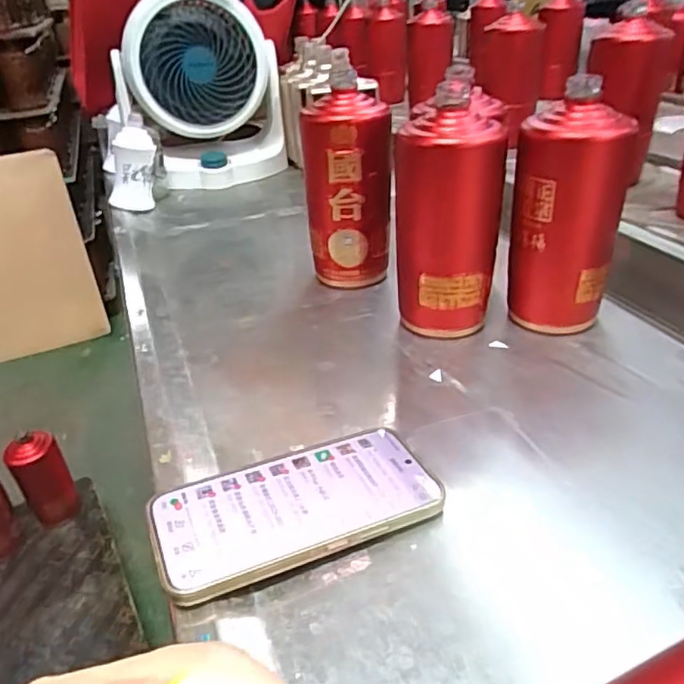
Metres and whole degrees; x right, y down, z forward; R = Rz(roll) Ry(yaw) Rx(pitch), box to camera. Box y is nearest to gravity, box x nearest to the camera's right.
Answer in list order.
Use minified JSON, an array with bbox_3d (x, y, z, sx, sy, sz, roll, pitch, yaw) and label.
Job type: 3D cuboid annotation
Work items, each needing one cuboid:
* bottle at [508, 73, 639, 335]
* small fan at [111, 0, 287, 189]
[{"bbox_3d":[0.177,-0.094,0.479,0.066,0.183,0.067,-19,35,-25],"label":"bottle"},{"bbox_3d":[-0.194,-0.369,0.886,0.233,0.247,0.145,-20,35,-22],"label":"small fan"}]

